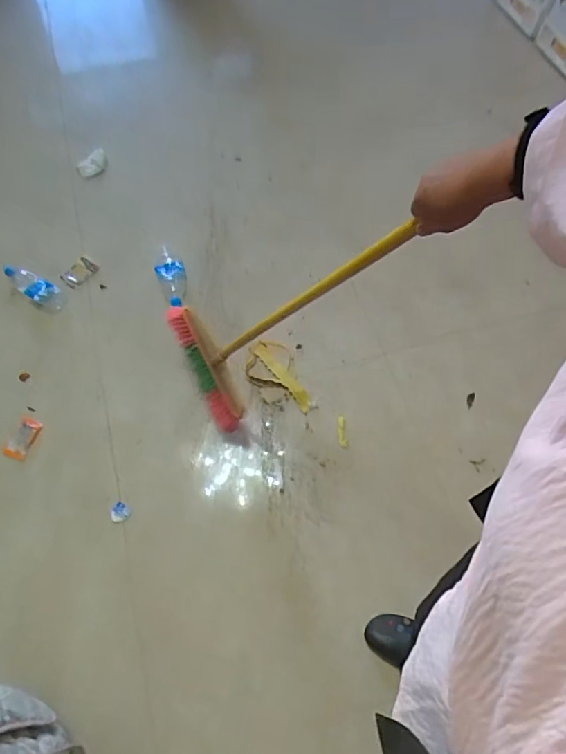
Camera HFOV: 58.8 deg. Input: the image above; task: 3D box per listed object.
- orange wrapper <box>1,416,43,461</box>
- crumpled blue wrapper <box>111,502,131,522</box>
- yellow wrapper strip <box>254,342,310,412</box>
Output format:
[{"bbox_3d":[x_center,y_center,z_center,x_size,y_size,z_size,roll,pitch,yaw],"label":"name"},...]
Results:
[{"bbox_3d":[-0.714,0.169,1.380,0.058,0.009,0.115,28,60,-18],"label":"orange wrapper"},{"bbox_3d":[-0.421,0.350,1.293,0.046,0.019,0.046,0,62,-1],"label":"crumpled blue wrapper"},{"bbox_3d":[0.002,-0.005,1.487,0.046,0.016,0.259,-33,67,-14],"label":"yellow wrapper strip"}]

